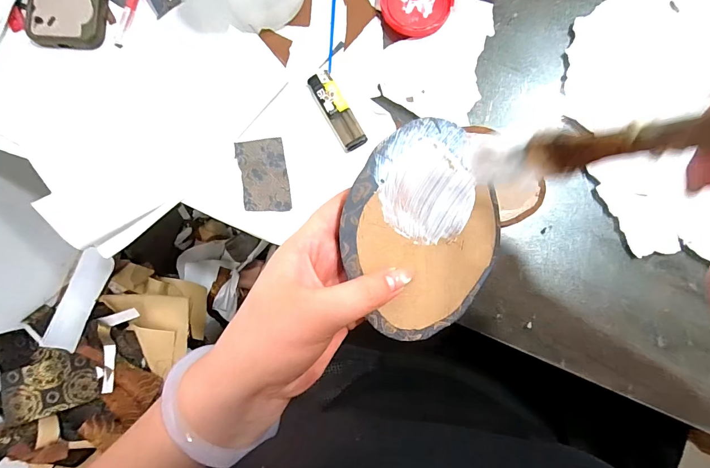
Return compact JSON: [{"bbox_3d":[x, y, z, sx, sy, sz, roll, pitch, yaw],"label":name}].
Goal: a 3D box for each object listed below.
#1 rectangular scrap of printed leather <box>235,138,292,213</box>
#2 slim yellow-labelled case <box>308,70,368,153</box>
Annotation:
[{"bbox_3d":[-0.089,-0.057,0.354,0.046,0.004,0.071,-9,87,2],"label":"rectangular scrap of printed leather"},{"bbox_3d":[-0.018,-0.120,0.350,0.025,0.011,0.081,-30,86,1],"label":"slim yellow-labelled case"}]

